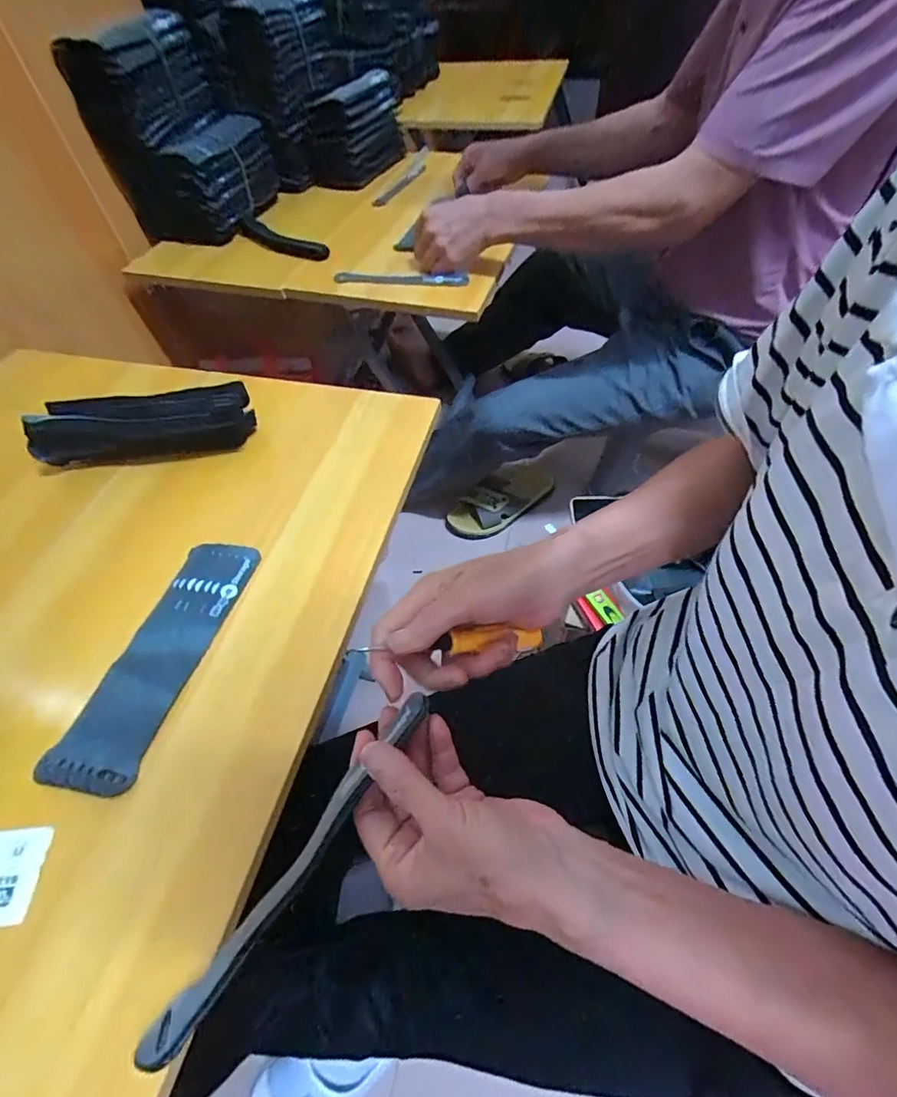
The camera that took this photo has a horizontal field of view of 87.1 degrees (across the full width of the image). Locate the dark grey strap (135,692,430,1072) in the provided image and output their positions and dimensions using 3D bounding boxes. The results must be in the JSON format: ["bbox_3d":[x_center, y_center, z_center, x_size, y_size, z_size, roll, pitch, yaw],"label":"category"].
[{"bbox_3d":[-0.074,0.158,0.240,0.020,0.018,0.196,34,76,23],"label":"dark grey strap"}]

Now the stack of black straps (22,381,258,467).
[{"bbox_3d":[-0.305,-0.124,0.481,0.206,0.056,0.049,-7,55,-2],"label":"stack of black straps"}]

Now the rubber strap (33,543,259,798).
[{"bbox_3d":[-0.220,0.078,0.364,0.065,0.009,0.199,10,57,10],"label":"rubber strap"}]

